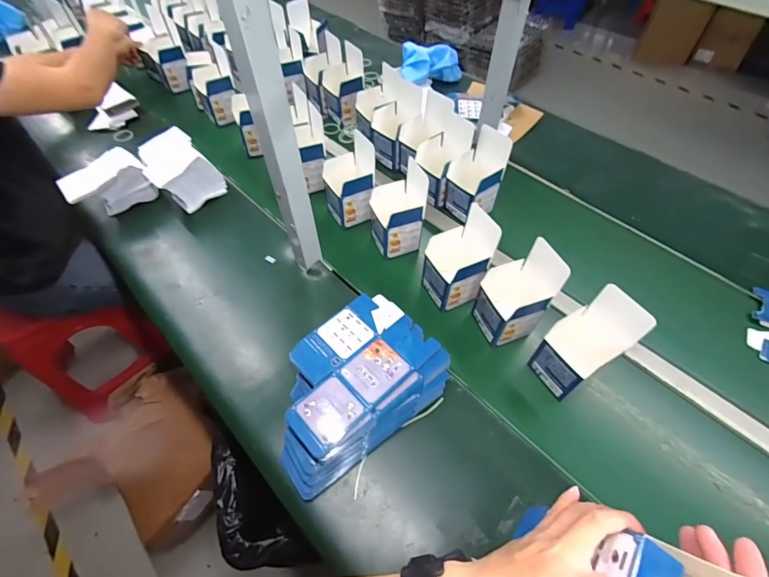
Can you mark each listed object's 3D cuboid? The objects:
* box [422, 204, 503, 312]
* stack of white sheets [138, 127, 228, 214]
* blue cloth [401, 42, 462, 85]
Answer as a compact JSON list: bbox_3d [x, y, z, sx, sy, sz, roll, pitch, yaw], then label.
[{"bbox_3d":[0.131,-0.050,0.685,0.102,0.160,0.102,-25,57,-15],"label":"box"},{"bbox_3d":[-0.483,-0.282,0.883,0.132,0.101,0.196,-37,61,-22],"label":"stack of white sheets"},{"bbox_3d":[0.135,-0.658,1.118,0.199,0.108,0.042,-10,12,-18],"label":"blue cloth"}]

